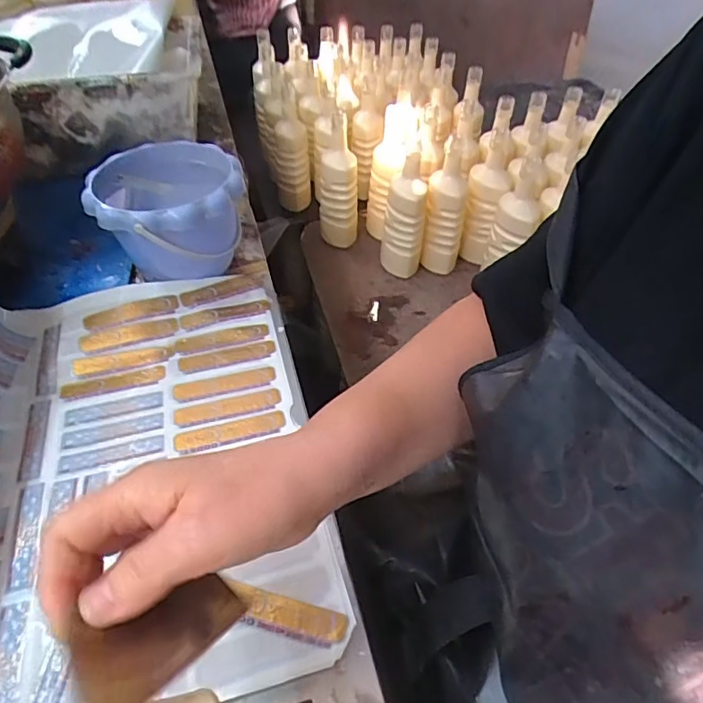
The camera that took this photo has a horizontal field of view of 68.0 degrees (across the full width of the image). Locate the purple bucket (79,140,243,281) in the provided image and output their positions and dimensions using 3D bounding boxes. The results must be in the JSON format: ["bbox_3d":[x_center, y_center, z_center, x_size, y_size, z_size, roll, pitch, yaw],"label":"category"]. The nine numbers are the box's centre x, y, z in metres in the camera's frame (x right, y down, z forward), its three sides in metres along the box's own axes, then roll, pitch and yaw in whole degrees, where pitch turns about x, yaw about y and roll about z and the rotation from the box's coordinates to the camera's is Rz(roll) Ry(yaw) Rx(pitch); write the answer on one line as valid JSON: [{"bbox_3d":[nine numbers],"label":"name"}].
[{"bbox_3d":[-0.193,-0.140,0.568,0.143,0.114,0.148,0,47,0],"label":"purple bucket"}]

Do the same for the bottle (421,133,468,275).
[{"bbox_3d":[0.183,-0.272,1.014,0.071,0.254,0.078,8,45,6],"label":"bottle"}]

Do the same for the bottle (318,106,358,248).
[{"bbox_3d":[-0.027,-0.325,1.024,0.076,0.234,0.072,1,45,-1],"label":"bottle"}]

